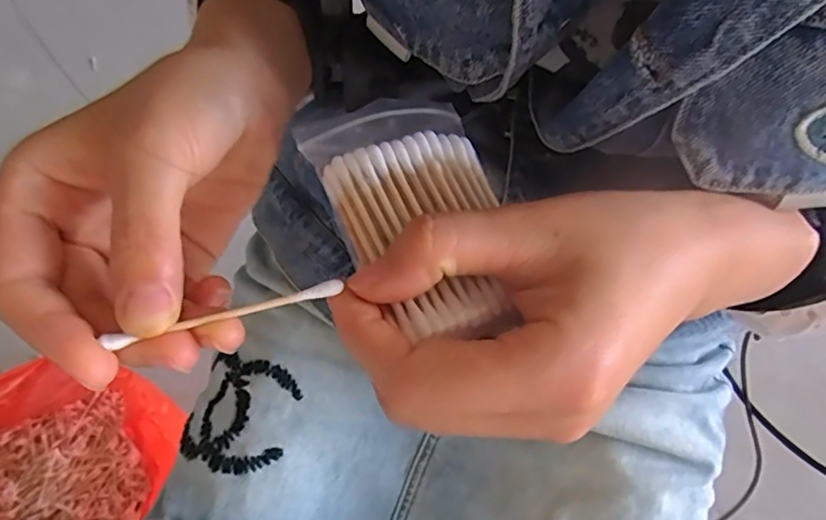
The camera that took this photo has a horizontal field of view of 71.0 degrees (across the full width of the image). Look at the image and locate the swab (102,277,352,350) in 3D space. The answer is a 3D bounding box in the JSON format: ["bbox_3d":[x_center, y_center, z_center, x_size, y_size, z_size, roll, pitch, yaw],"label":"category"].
[{"bbox_3d":[-0.053,0.015,0.169,0.067,0.004,0.004,-14,64,-7],"label":"swab"}]

